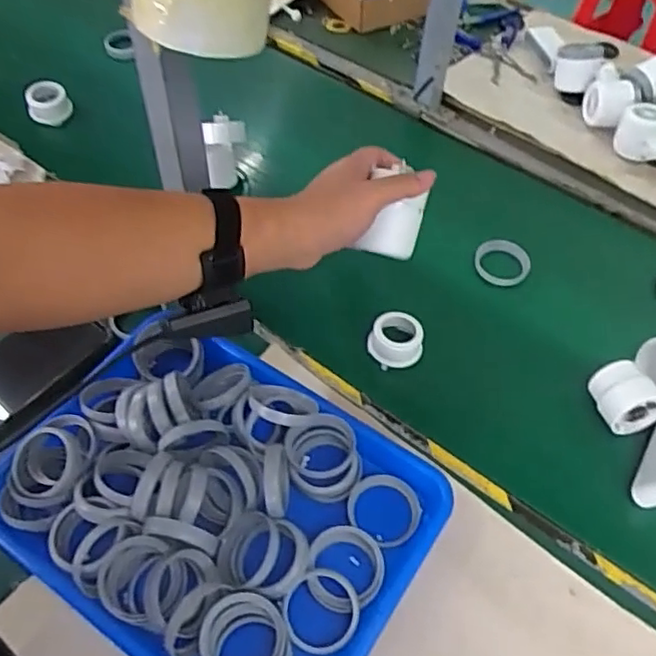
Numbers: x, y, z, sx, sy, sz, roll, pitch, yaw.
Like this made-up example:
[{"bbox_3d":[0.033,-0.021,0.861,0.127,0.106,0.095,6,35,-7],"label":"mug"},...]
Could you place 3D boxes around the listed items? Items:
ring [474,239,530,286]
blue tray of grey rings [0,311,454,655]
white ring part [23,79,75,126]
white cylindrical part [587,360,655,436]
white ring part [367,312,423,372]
[{"bbox_3d":[0.194,-0.076,0.717,0.058,0.011,0.062,1,53,-2],"label":"ring"},{"bbox_3d":[-0.094,0.140,0.524,0.336,0.057,0.247,29,57,18],"label":"blue tray of grey rings"},{"bbox_3d":[-0.380,-0.306,0.875,0.055,0.033,0.053,-19,56,-16],"label":"white ring part"},{"bbox_3d":[0.274,0.066,0.596,0.048,0.059,0.056,-11,54,-11],"label":"white cylindrical part"},{"bbox_3d":[0.067,0.015,0.643,0.052,0.031,0.053,4,53,0],"label":"white ring part"}]

